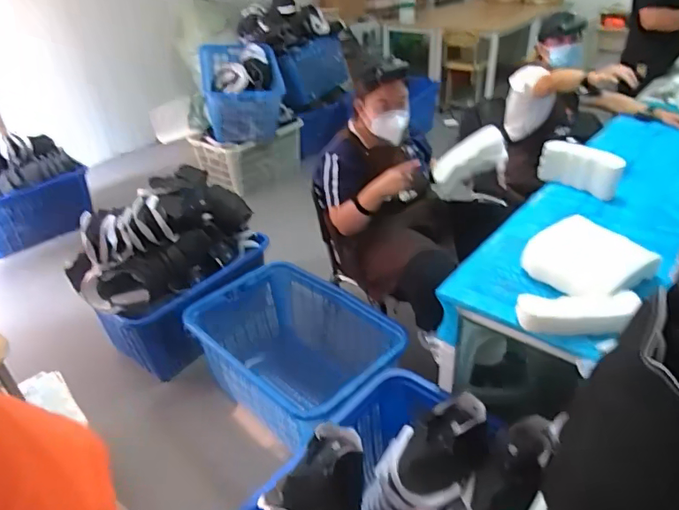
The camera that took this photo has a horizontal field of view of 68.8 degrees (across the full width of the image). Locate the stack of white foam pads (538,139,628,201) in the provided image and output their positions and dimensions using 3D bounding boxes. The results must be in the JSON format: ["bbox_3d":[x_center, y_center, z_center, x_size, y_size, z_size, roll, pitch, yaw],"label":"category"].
[{"bbox_3d":[0.800,-0.291,1.666,0.063,0.141,0.269,-29,41,-34],"label":"stack of white foam pads"}]

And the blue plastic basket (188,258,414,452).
[{"bbox_3d":[-0.159,0.393,1.864,0.512,0.407,0.757,-31,41,-35],"label":"blue plastic basket"}]

